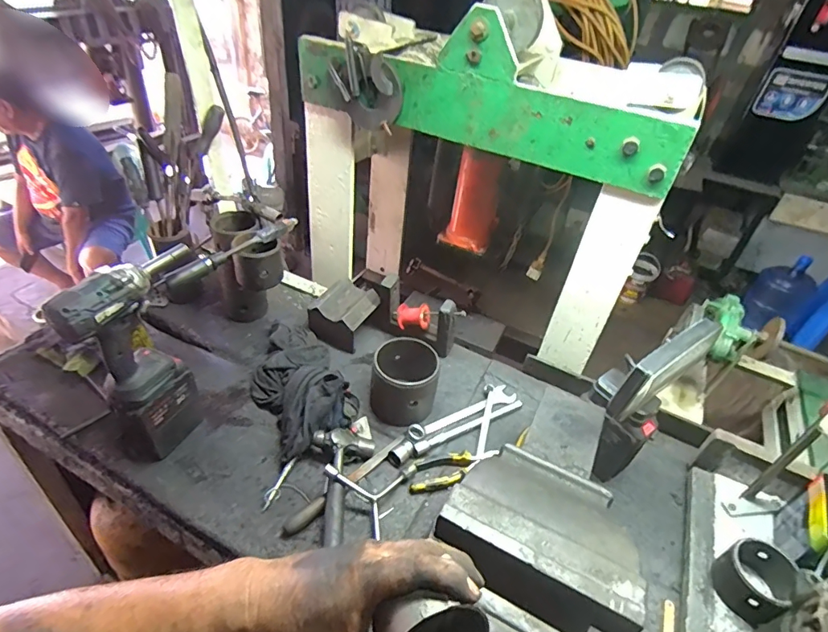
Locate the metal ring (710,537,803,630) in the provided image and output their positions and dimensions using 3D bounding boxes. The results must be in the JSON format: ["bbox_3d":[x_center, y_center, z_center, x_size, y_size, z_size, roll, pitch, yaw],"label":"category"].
[{"bbox_3d":[0.474,0.367,0.644,0.090,0.058,0.084,4,40,-4],"label":"metal ring"}]

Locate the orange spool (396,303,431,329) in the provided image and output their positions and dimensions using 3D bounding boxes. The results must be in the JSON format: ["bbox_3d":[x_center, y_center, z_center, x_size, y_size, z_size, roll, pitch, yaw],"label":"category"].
[{"bbox_3d":[0.002,0.003,0.999,0.069,0.048,0.052,3,82,22],"label":"orange spool"}]

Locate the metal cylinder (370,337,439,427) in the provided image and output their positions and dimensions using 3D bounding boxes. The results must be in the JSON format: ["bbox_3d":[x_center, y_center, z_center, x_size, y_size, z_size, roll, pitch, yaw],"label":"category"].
[{"bbox_3d":[-0.017,0.112,0.897,0.143,0.119,0.152,6,40,-2],"label":"metal cylinder"}]

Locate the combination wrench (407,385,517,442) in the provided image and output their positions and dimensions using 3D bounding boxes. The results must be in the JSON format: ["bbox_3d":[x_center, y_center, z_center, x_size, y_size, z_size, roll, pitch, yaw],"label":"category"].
[{"bbox_3d":[0.097,0.188,0.902,0.251,0.014,0.040,-18,46,-27],"label":"combination wrench"}]

